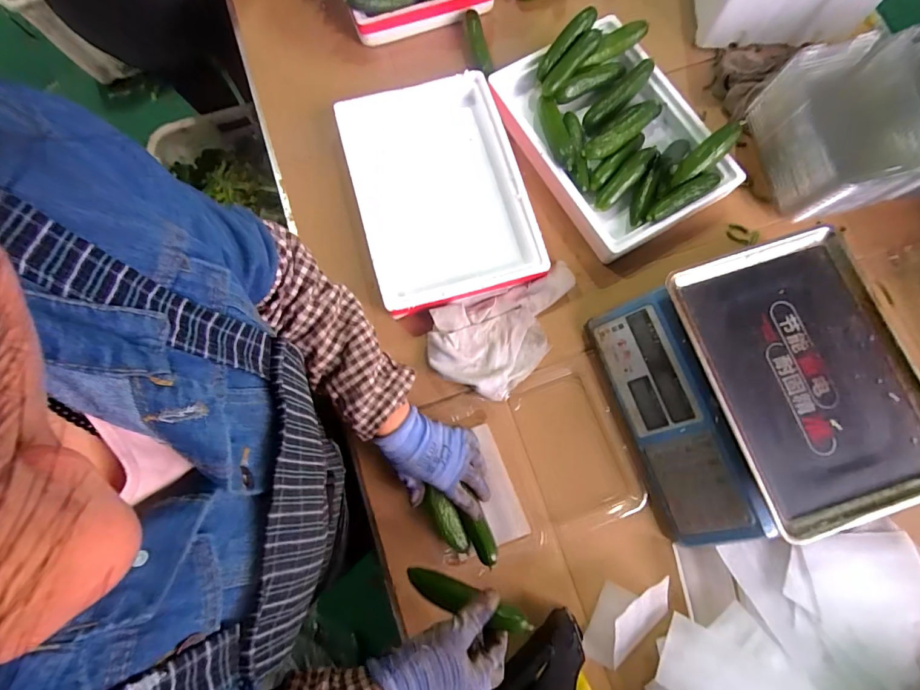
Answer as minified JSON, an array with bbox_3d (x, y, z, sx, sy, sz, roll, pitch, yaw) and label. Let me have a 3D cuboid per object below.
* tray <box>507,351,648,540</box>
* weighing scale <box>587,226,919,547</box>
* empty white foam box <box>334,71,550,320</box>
[{"bbox_3d":[0.158,0.133,0.591,0.140,0.026,0.215,-17,79,-3],"label":"tray"},{"bbox_3d":[0.381,0.054,0.548,0.323,0.094,0.324,-18,79,-3],"label":"weighing scale"},{"bbox_3d":[-0.033,-0.243,0.666,0.255,0.045,0.367,-18,79,-3],"label":"empty white foam box"}]

